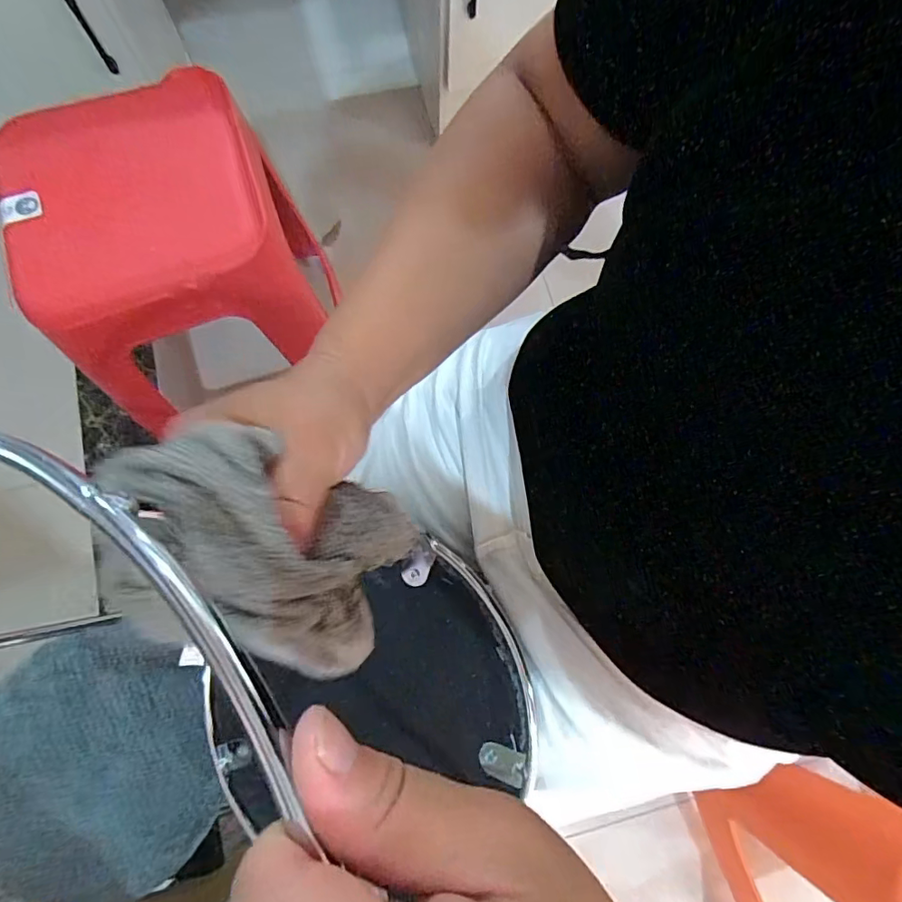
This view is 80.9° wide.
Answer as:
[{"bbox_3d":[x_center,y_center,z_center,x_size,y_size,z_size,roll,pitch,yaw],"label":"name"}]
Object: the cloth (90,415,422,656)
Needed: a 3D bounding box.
[{"bbox_3d":[-0.063,0.034,0.201,0.039,0.126,0.071,6,74,32],"label":"cloth"}]

